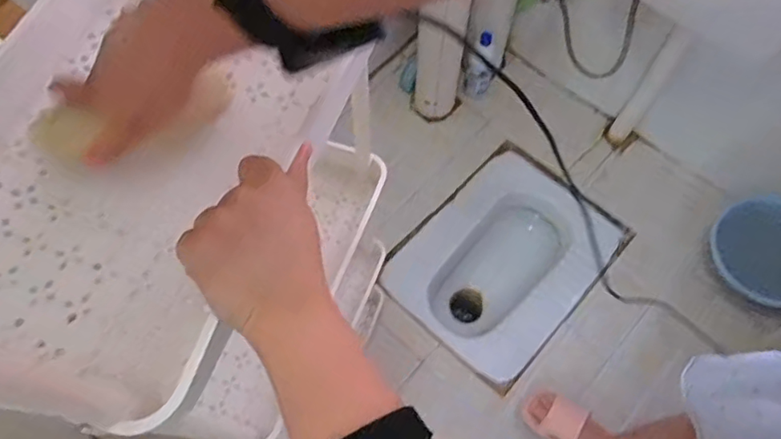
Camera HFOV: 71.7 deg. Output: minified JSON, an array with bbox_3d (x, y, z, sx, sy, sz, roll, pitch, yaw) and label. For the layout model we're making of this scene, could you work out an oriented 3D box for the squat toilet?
[{"bbox_3d":[0.289,0.116,1.430,0.421,0.147,0.539,41,71,18],"label":"squat toilet"}]

